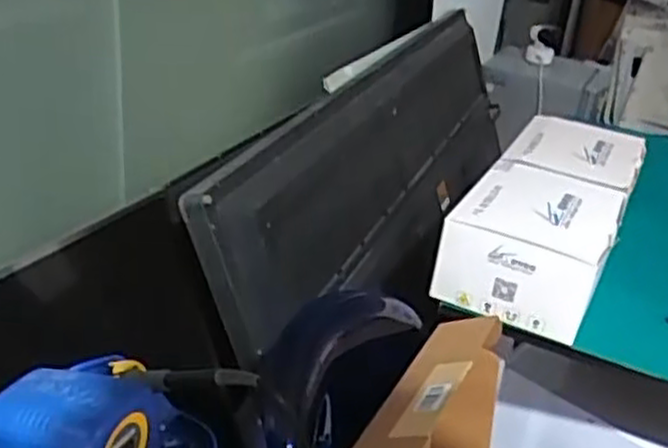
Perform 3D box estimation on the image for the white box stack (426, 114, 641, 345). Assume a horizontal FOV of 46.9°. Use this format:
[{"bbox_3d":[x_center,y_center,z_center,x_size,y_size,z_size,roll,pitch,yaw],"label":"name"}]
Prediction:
[{"bbox_3d":[0.333,-0.017,1.180,0.197,0.139,0.460,18,30,22],"label":"white box stack"}]

